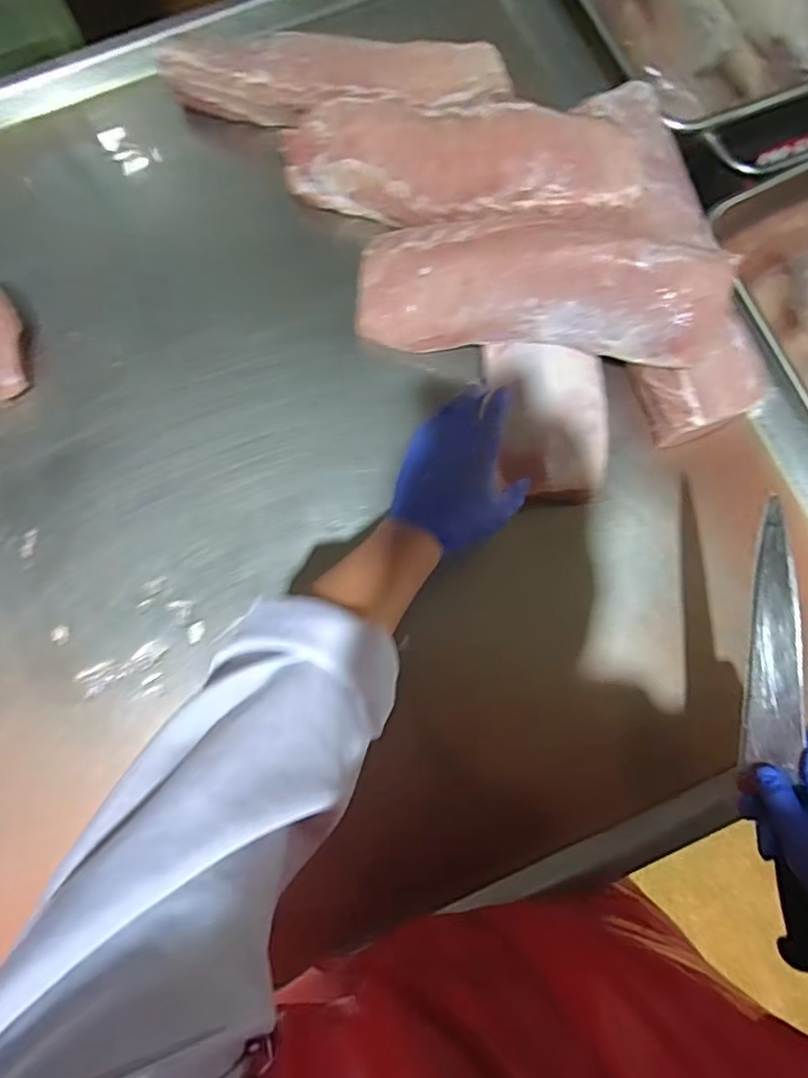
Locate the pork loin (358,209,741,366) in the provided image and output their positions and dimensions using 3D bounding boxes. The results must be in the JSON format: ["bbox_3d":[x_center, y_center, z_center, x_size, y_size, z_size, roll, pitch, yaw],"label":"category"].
[{"bbox_3d":[0.132,-0.274,0.603,0.374,0.089,0.138,8,78,15],"label":"pork loin"}]

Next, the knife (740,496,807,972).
[{"bbox_3d":[0.291,0.149,0.453,0.030,0.038,0.346,-2,88,1],"label":"knife"}]

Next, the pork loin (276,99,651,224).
[{"bbox_3d":[0.051,-0.415,0.635,0.389,0.083,0.108,13,78,18],"label":"pork loin"}]

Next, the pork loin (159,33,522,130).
[{"bbox_3d":[-0.088,-0.551,0.714,0.431,0.075,0.111,3,78,2],"label":"pork loin"}]

